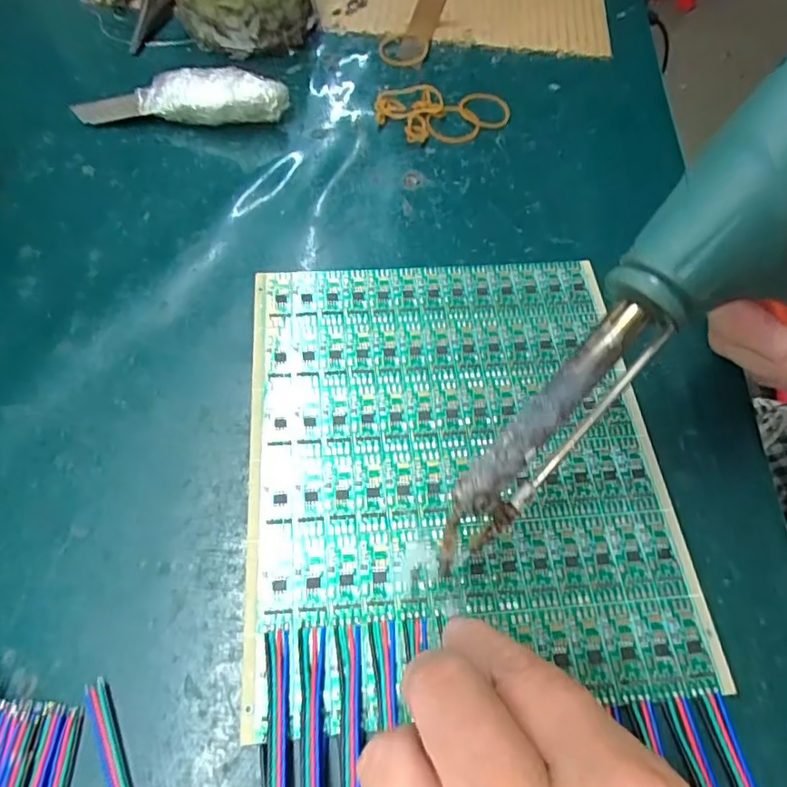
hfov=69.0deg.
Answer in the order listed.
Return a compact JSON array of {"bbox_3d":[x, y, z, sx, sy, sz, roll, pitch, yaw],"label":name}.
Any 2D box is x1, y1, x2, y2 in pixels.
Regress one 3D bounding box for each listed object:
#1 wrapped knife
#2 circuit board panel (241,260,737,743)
[{"bbox_3d":[-0.120,-0.167,0.322,0.118,0.025,0.024,2,61,-1],"label":"wrapped knife"},{"bbox_3d":[0.025,0.021,0.235,0.165,0.004,0.189,-3,61,-5],"label":"circuit board panel"}]

